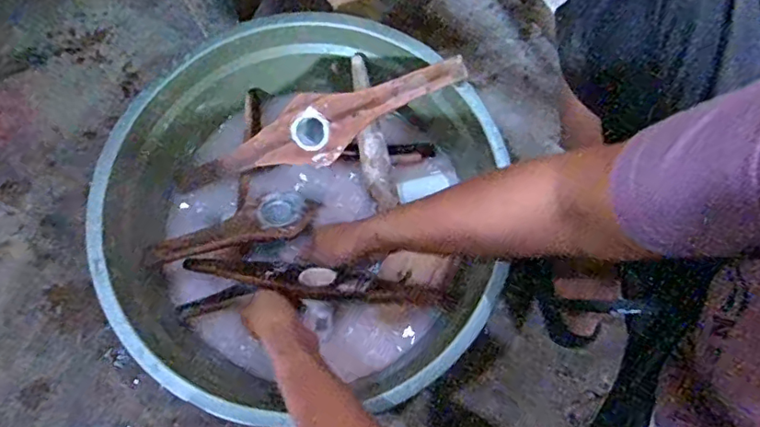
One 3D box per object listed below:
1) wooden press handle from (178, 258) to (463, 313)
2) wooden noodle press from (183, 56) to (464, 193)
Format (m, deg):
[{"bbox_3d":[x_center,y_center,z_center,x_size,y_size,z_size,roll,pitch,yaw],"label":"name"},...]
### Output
[{"bbox_3d":[-0.065,0.071,0.588,0.281,0.044,0.037,7,75,9],"label":"wooden press handle"},{"bbox_3d":[-0.068,-0.093,0.609,0.330,0.028,0.067,-21,75,13],"label":"wooden noodle press"}]

